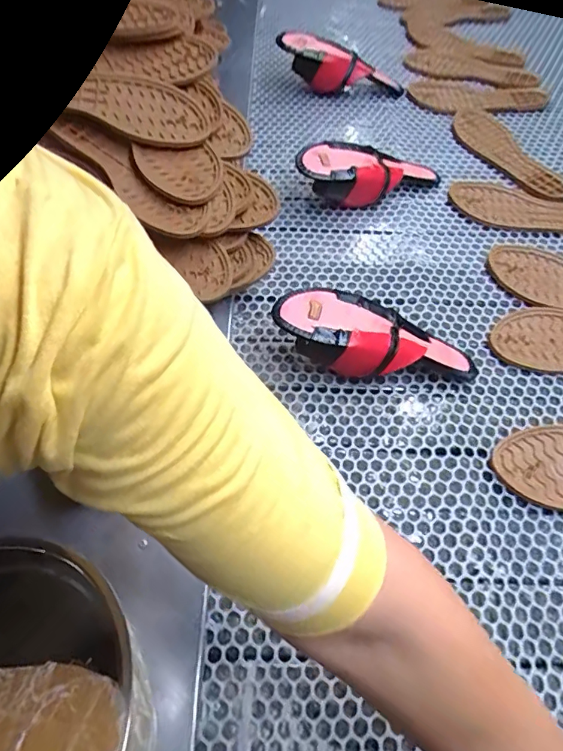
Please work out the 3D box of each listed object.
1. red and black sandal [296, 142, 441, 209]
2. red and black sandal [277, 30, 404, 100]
[{"bbox_3d":[0.123,-0.282,0.677,0.215,0.069,0.071,1,57,-13],"label":"red and black sandal"},{"bbox_3d":[0.101,-0.528,0.803,0.227,0.068,0.068,17,59,-6],"label":"red and black sandal"}]

